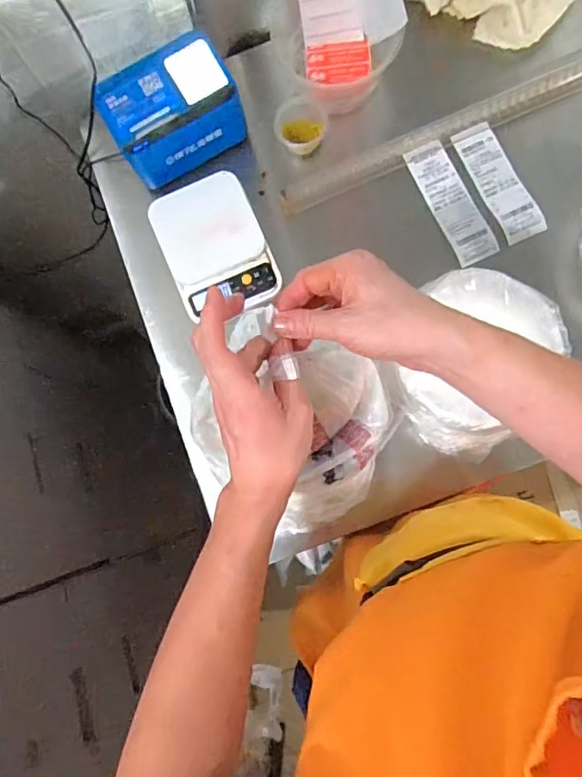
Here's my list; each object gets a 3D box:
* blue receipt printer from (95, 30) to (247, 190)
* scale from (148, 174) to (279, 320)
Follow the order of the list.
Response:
[{"bbox_3d":[-0.154,-0.368,0.697,0.172,0.080,0.129,-29,80,0],"label":"blue receipt printer"},{"bbox_3d":[-0.103,-0.190,0.699,0.131,0.026,0.179,-22,80,1],"label":"scale"}]

